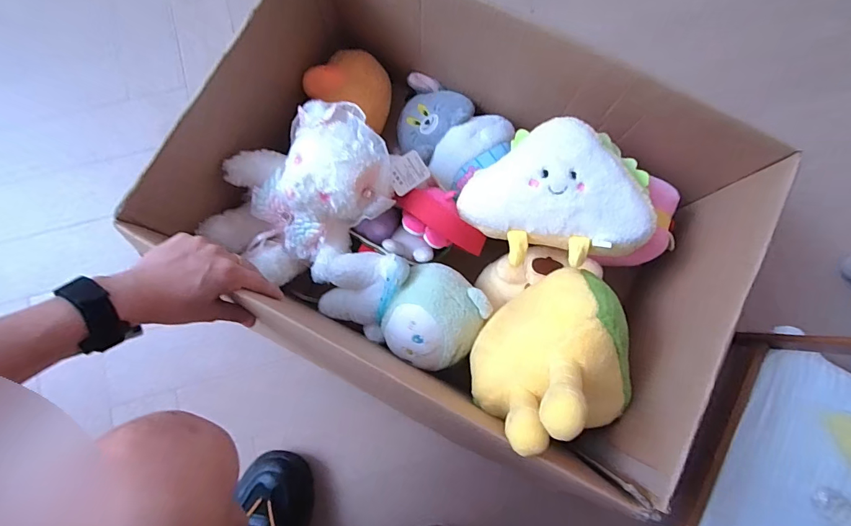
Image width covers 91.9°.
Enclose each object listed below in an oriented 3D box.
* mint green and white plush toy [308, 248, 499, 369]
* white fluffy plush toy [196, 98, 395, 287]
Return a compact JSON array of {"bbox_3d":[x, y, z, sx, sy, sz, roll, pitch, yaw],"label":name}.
[{"bbox_3d":[-0.038,0.047,0.540,0.227,0.089,0.127,28,82,4],"label":"mint green and white plush toy"},{"bbox_3d":[-0.156,-0.091,0.514,0.188,0.115,0.232,43,83,6],"label":"white fluffy plush toy"}]

